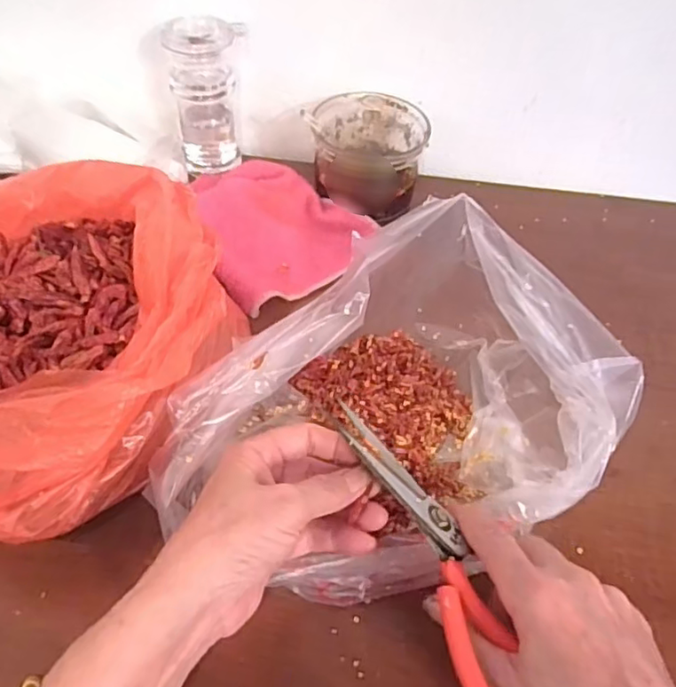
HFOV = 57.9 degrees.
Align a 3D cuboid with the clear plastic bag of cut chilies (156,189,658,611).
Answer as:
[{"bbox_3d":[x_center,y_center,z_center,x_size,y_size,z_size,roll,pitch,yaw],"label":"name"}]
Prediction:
[{"bbox_3d":[0.039,0.046,0.351,0.180,0.130,0.235,39,61,24],"label":"clear plastic bag of cut chilies"}]

